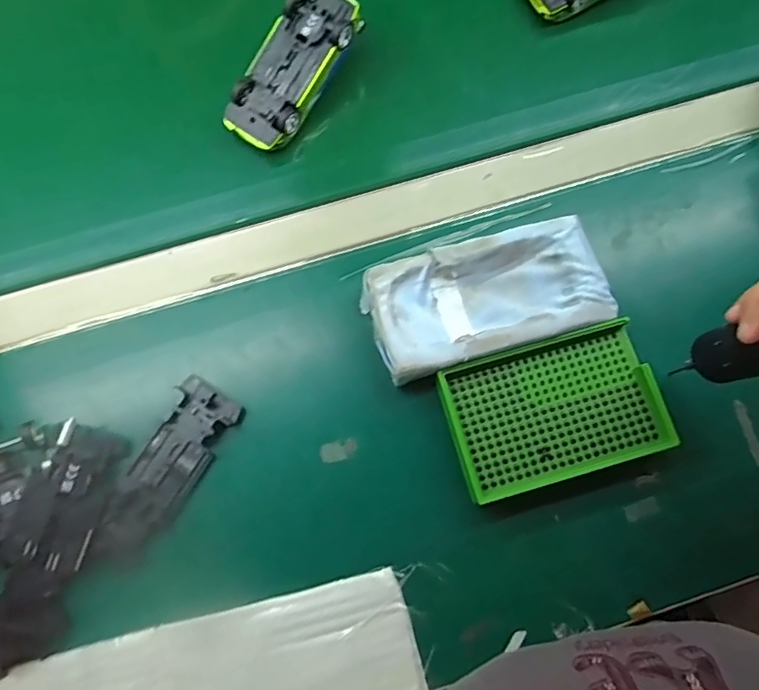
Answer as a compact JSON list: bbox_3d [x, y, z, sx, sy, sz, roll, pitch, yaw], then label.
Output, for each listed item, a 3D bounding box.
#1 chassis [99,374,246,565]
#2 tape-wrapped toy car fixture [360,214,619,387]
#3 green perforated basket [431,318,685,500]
[{"bbox_3d":[-0.143,0.083,0.359,0.045,0.008,0.122,31,78,7],"label":"chassis"},{"bbox_3d":[0.074,-0.032,0.377,0.162,0.035,0.082,-17,77,-5],"label":"tape-wrapped toy car fixture"},{"bbox_3d":[0.116,0.044,0.362,0.136,0.025,0.090,-15,77,-4],"label":"green perforated basket"}]

